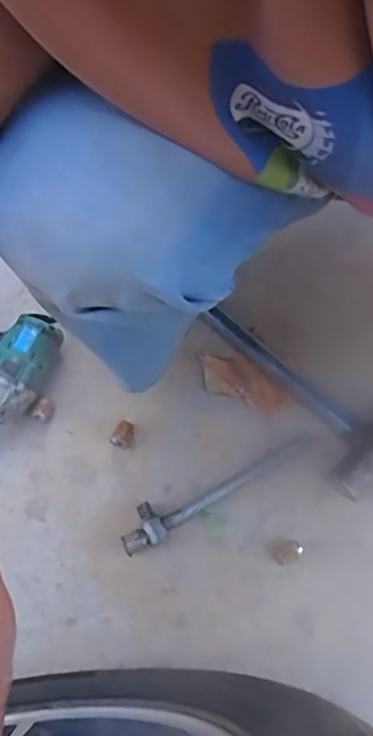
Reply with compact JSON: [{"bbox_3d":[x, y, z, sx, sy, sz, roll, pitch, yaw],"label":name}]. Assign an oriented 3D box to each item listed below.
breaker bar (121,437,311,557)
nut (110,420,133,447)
[{"bbox_3d":[0.033,0.136,0.600,0.231,0.020,0.042,-26,71,-8],"label":"breaker bar"},{"bbox_3d":[-0.075,0.079,0.629,0.023,0.023,0.030,15,70,6],"label":"nut"}]

